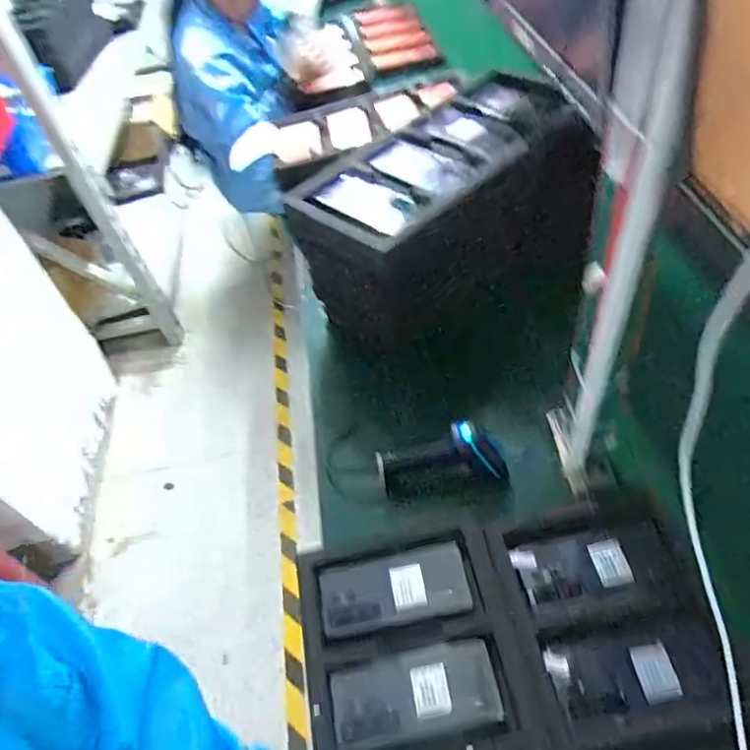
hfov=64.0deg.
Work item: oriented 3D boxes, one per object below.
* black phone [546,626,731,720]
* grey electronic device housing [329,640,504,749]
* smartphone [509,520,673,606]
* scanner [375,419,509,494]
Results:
[{"bbox_3d":[0.265,0.305,0.614,0.161,0.007,0.070,-13,39,6],"label":"black phone"},{"bbox_3d":[0.039,0.325,0.615,0.168,0.016,0.079,-9,42,-3],"label":"grey electronic device housing"},{"bbox_3d":[0.249,0.220,0.700,0.162,0.011,0.072,-16,53,10],"label":"smartphone"},{"bbox_3d":[0.087,0.112,0.797,0.170,0.076,0.055,-13,41,11],"label":"scanner"}]

